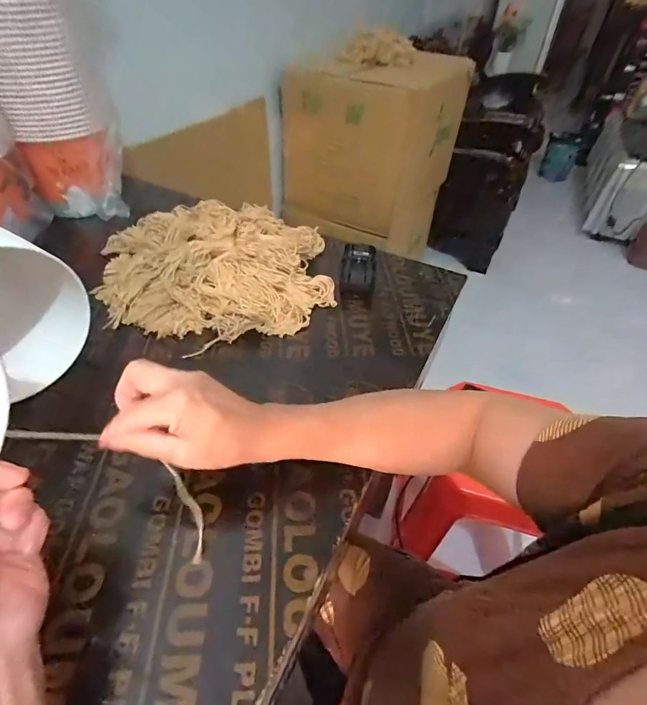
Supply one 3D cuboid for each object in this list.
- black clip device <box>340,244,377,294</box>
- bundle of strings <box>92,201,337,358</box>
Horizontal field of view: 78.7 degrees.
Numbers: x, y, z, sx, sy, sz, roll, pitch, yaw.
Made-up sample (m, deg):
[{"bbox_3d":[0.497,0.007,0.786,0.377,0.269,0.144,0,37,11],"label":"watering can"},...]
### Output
[{"bbox_3d":[0.054,-0.132,0.615,0.050,0.026,0.107,7,44,3],"label":"black clip device"},{"bbox_3d":[-0.154,-0.129,0.561,0.330,0.061,0.275,-4,45,-7],"label":"bundle of strings"}]

